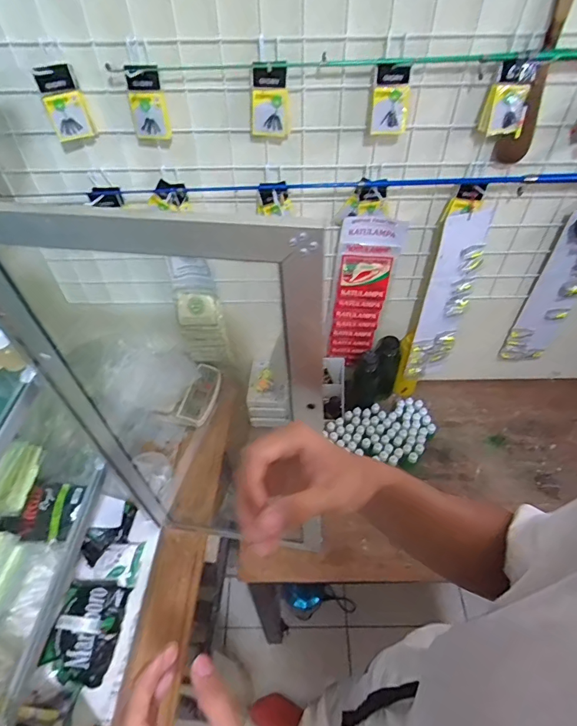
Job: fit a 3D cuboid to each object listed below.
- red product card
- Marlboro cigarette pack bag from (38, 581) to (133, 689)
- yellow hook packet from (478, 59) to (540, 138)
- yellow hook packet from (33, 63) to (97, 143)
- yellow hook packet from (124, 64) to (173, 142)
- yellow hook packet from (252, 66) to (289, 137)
[{"bbox_3d":[0.154,-0.133,0.912,0.109,0.385,0.022,4,48,2],"label":"red product card"},{"bbox_3d":[-0.302,0.397,0.651,0.079,0.058,0.133,4,49,4],"label":"Marlboro cigarette pack bag"},{"bbox_3d":[0.319,-0.384,0.631,0.061,0.116,0.022,25,74,23],"label":"yellow hook packet"},{"bbox_3d":[-0.324,-0.376,0.633,0.054,0.092,0.024,-24,52,-19],"label":"yellow hook packet"},{"bbox_3d":[-0.208,-0.383,0.645,0.049,0.099,0.019,2,48,2],"label":"yellow hook packet"},{"bbox_3d":[-0.027,-0.382,0.641,0.053,0.088,0.023,-6,49,-5],"label":"yellow hook packet"}]

